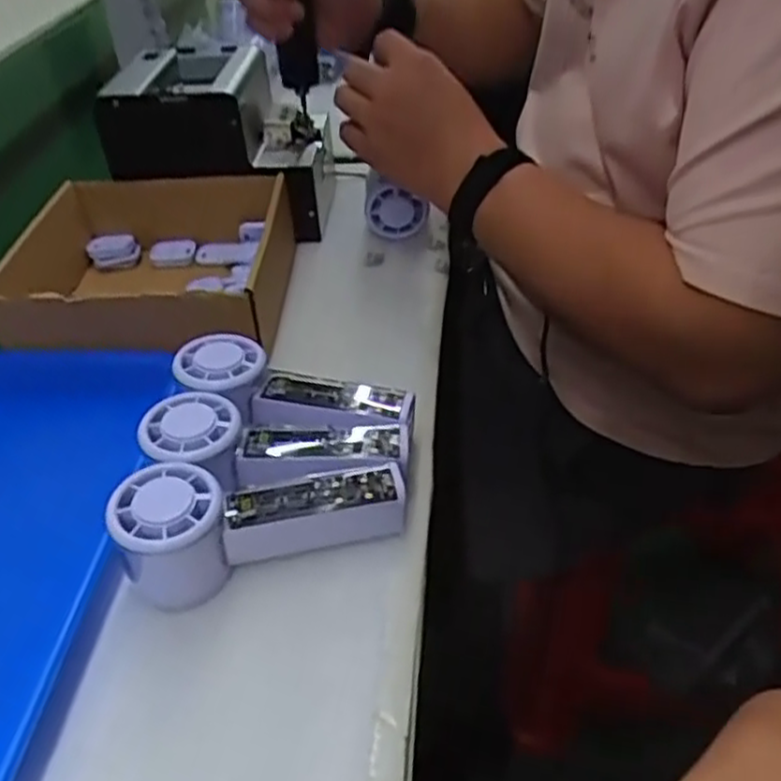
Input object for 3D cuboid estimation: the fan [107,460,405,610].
[{"bbox_3d":[-0.070,0.067,0.413,0.149,0.059,0.052,-15,42,-12],"label":"fan"}]

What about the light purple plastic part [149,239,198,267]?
[{"bbox_3d":[-0.205,-0.129,0.702,0.045,0.017,0.021,1,42,6],"label":"light purple plastic part"}]

